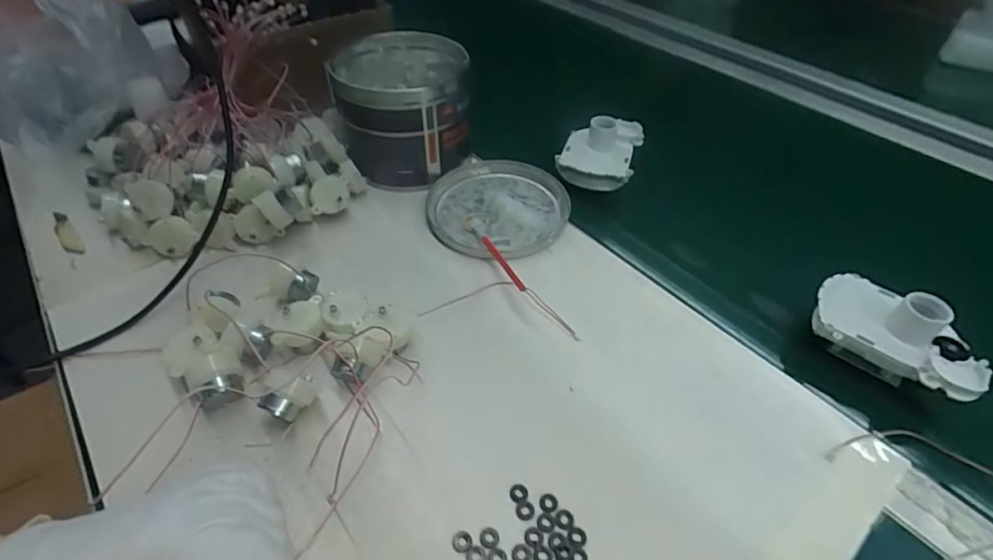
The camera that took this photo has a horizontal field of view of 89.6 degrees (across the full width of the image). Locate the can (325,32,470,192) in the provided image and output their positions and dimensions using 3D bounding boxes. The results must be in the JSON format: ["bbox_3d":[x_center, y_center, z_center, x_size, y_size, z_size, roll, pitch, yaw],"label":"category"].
[{"bbox_3d":[-0.091,-0.171,0.503,0.124,0.101,0.138,-1,45,-3],"label":"can"}]

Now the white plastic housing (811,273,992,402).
[{"bbox_3d":[0.280,0.033,0.348,0.100,0.054,0.071,35,54,29],"label":"white plastic housing"}]

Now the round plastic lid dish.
[{"bbox_3d":[0.001,-0.071,0.468,0.128,0.016,0.135,1,45,-1],"label":"round plastic lid dish"}]

